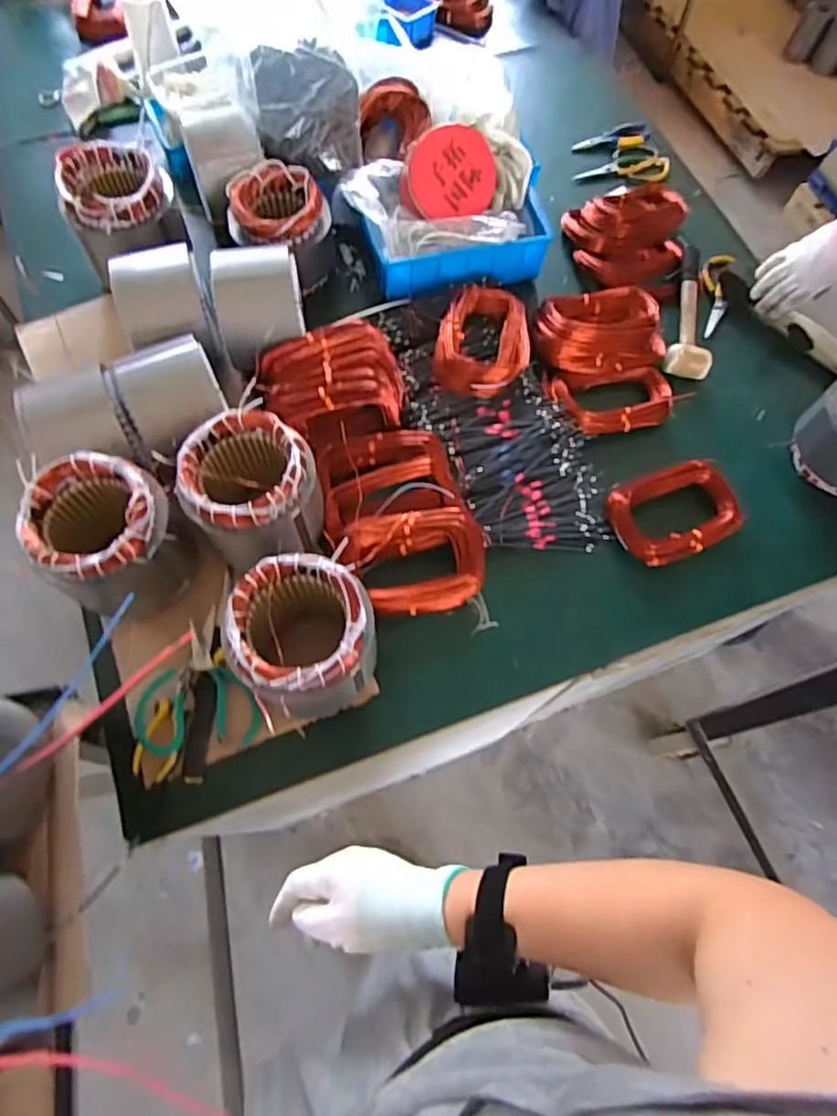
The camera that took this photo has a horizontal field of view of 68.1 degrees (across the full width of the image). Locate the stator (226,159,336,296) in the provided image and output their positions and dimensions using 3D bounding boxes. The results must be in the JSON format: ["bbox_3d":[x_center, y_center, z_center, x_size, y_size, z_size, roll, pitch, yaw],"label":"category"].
[{"bbox_3d":[-0.210,-0.505,0.955,0.133,0.134,0.129,1,66,-3],"label":"stator"}]

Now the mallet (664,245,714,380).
[{"bbox_3d":[0.442,-0.400,0.985,0.061,0.038,0.268,16,67,4],"label":"mallet"}]

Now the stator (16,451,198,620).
[{"bbox_3d":[-0.358,-0.025,0.733,0.138,0.157,0.138,1,66,-3],"label":"stator"}]

